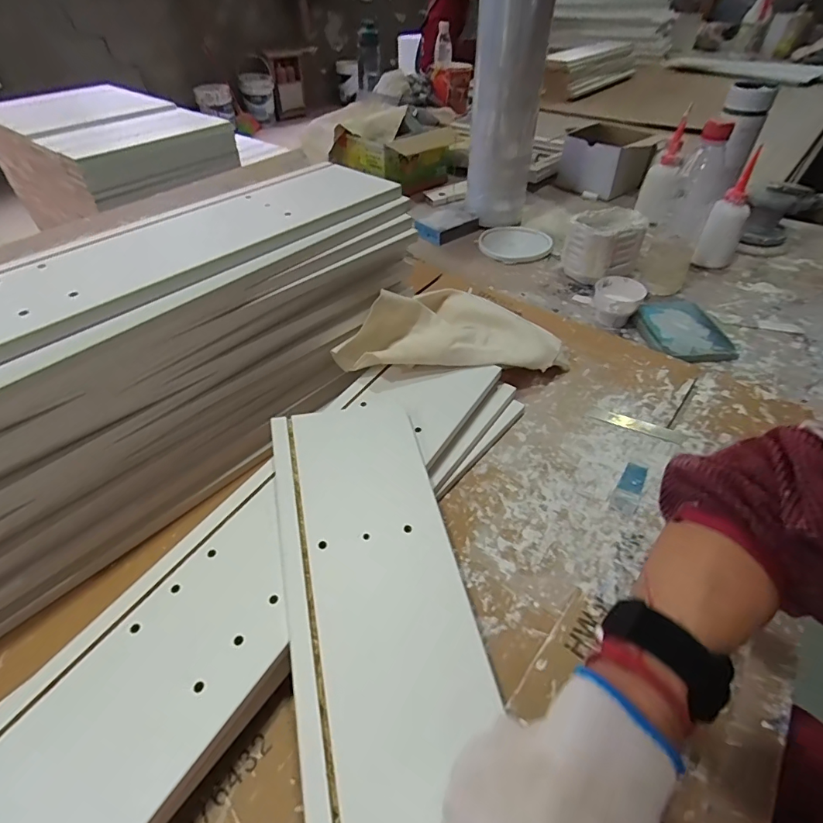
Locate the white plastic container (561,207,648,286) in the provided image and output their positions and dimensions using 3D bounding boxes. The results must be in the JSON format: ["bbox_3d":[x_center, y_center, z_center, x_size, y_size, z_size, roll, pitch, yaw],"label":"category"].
[{"bbox_3d":[0.301,-0.256,0.717,0.117,0.089,0.082,-21,47,-19],"label":"white plastic container"}]

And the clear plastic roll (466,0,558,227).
[{"bbox_3d":[0.152,-0.535,0.705,0.112,0.513,0.118,5,44,7],"label":"clear plastic roll"}]

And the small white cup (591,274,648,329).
[{"bbox_3d":[0.281,-0.150,0.631,0.063,0.046,0.071,19,47,19],"label":"small white cup"}]

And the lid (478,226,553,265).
[{"bbox_3d":[0.185,-0.300,0.818,0.127,0.016,0.122,0,44,0],"label":"lid"}]

